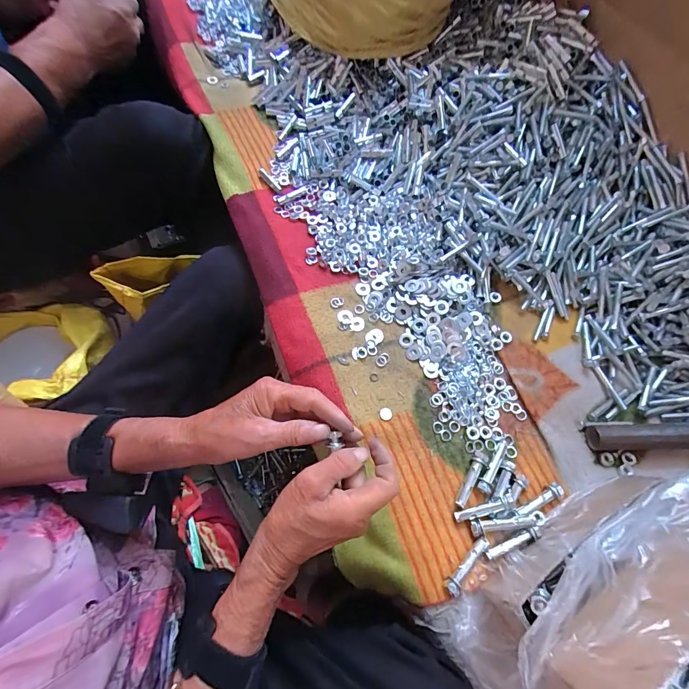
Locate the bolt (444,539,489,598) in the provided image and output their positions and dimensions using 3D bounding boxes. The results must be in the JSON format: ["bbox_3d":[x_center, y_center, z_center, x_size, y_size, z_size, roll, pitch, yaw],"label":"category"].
[{"bbox_3d":[0.113,0.202,0.330,0.014,0.009,0.057,41,73,13],"label":"bolt"}]

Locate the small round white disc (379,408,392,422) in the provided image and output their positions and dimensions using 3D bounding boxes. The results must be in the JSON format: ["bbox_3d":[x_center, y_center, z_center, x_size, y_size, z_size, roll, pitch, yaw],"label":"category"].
[{"bbox_3d":[0.044,0.074,0.383,0.013,0.004,0.013,1,69,-2],"label":"small round white disc"}]

